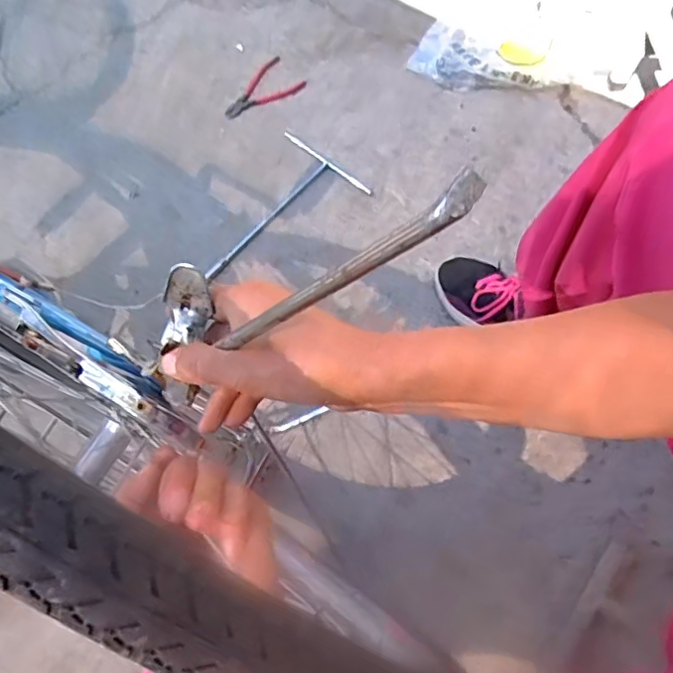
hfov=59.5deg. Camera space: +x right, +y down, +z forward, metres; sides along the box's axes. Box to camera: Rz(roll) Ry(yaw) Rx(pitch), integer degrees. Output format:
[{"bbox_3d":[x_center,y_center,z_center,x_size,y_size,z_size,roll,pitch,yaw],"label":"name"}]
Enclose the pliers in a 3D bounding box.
[{"bbox_3d":[-0.136,-0.431,1.044,0.144,0.012,0.089,-37,73,-12],"label":"pliers"}]

